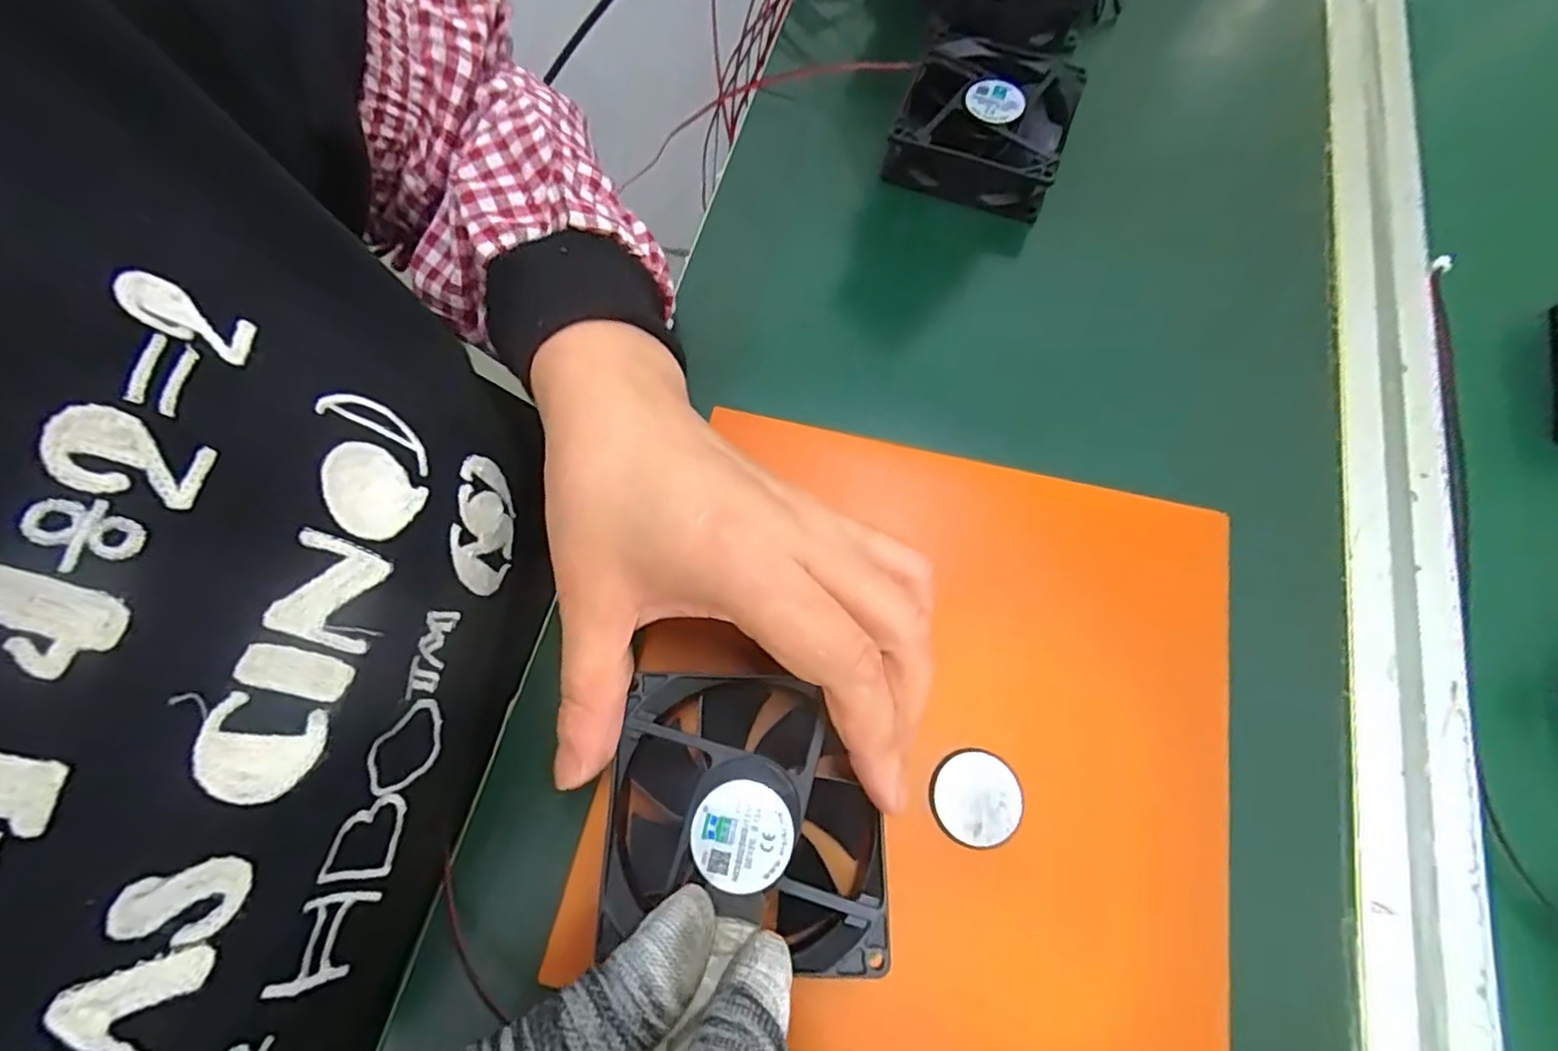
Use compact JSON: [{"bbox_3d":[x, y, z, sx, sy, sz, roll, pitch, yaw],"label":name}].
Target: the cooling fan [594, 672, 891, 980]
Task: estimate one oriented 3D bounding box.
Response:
[{"bbox_3d":[-0.010,0.084,0.194,0.078,0.021,0.077,1,69,0],"label":"cooling fan"}]

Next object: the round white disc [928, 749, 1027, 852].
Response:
[{"bbox_3d":[0.064,0.088,0.213,0.029,0.004,0.028,14,70,4],"label":"round white disc"}]

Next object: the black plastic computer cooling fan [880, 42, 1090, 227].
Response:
[{"bbox_3d":[0.103,-0.202,0.332,0.079,0.032,0.080,21,70,7],"label":"black plastic computer cooling fan"}]

